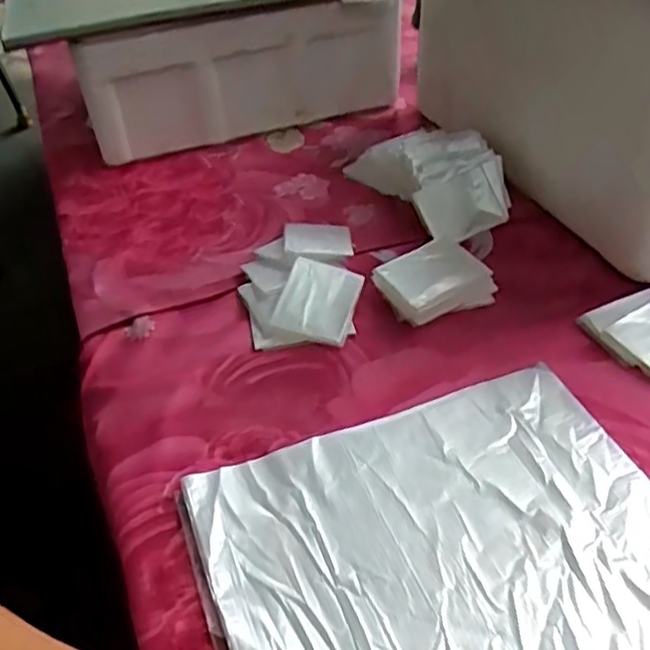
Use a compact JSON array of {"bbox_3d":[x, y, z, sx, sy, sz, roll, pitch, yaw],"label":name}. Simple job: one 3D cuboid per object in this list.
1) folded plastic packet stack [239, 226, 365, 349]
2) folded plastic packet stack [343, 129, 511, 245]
[{"bbox_3d":[-0.023,-0.044,0.648,0.105,0.032,0.157,-2,41,2],"label":"folded plastic packet stack"},{"bbox_3d":[0.118,-0.164,0.757,0.113,0.056,0.188,-22,44,-19],"label":"folded plastic packet stack"}]

